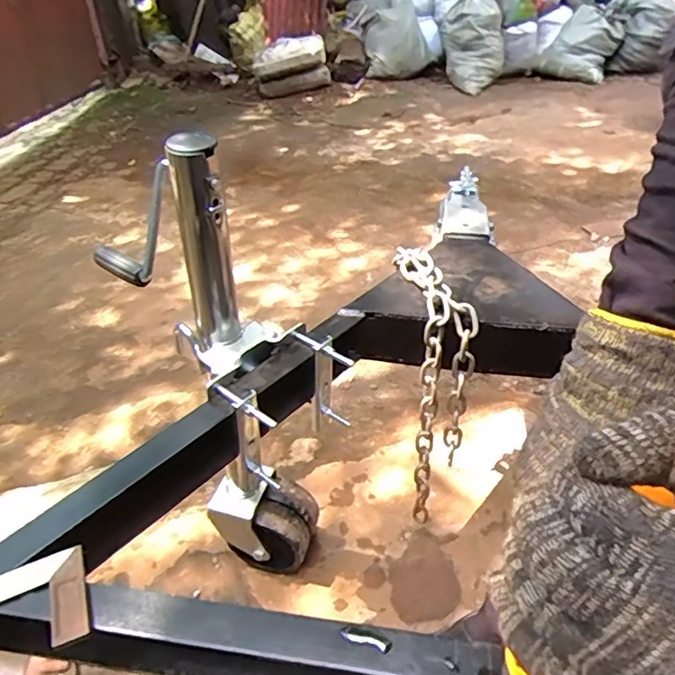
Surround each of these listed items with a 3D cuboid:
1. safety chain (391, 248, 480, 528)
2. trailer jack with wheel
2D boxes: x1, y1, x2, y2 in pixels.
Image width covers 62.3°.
[{"bbox_3d":[0.151,0.092,0.944,0.071,0.442,0.193,-9,36,-8],"label":"safety chain"},{"bbox_3d":[-0.142,0.078,0.805,0.273,0.710,0.166,28,46,35],"label":"trailer jack with wheel"}]

